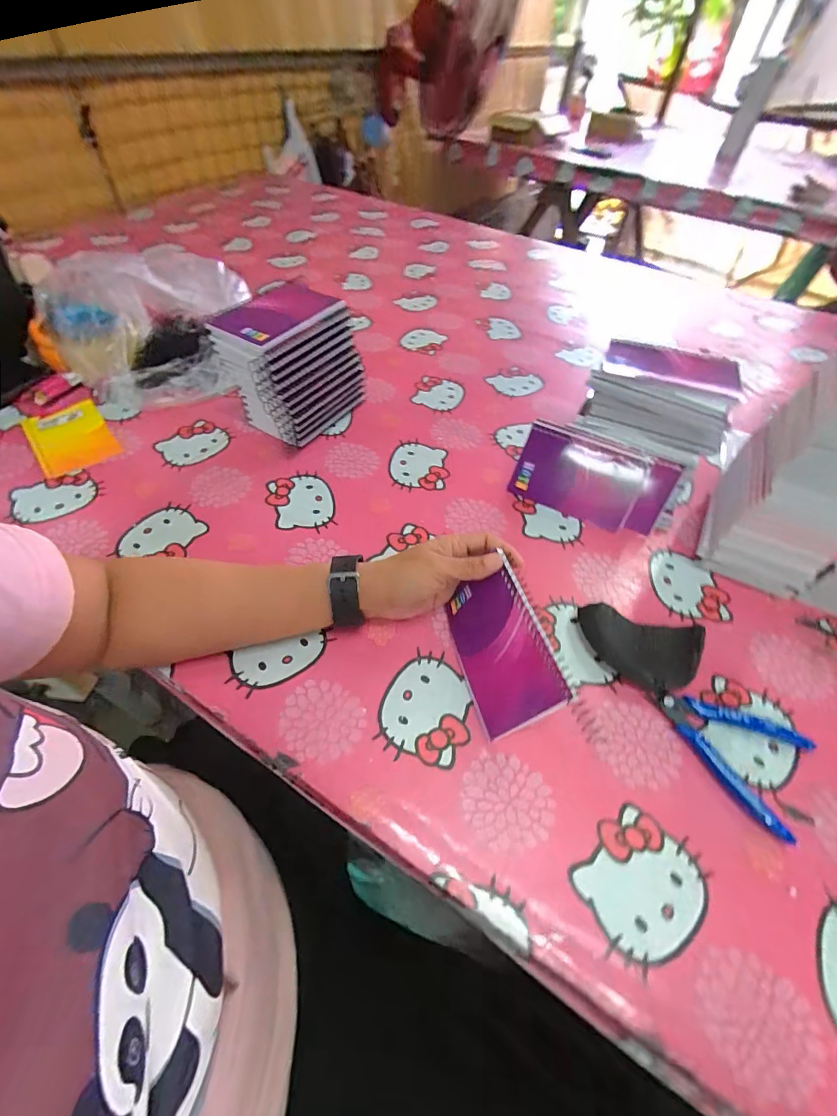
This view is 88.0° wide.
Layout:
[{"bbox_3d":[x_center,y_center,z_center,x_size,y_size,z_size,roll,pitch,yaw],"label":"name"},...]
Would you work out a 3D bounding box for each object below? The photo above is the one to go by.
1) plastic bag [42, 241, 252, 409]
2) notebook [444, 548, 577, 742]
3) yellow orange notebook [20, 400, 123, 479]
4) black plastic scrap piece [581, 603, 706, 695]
[{"bbox_3d":[-0.370,-0.324,0.600,0.229,0.106,0.255,-33,61,-25],"label":"plastic bag"},{"bbox_3d":[0.067,0.072,0.351,0.014,0.088,0.122,9,48,-37],"label":"notebook"},{"bbox_3d":[-0.421,-0.145,0.524,0.080,0.007,0.123,-31,61,-25],"label":"yellow orange notebook"},{"bbox_3d":[0.193,0.080,0.382,0.100,0.018,0.063,17,53,9],"label":"black plastic scrap piece"}]

